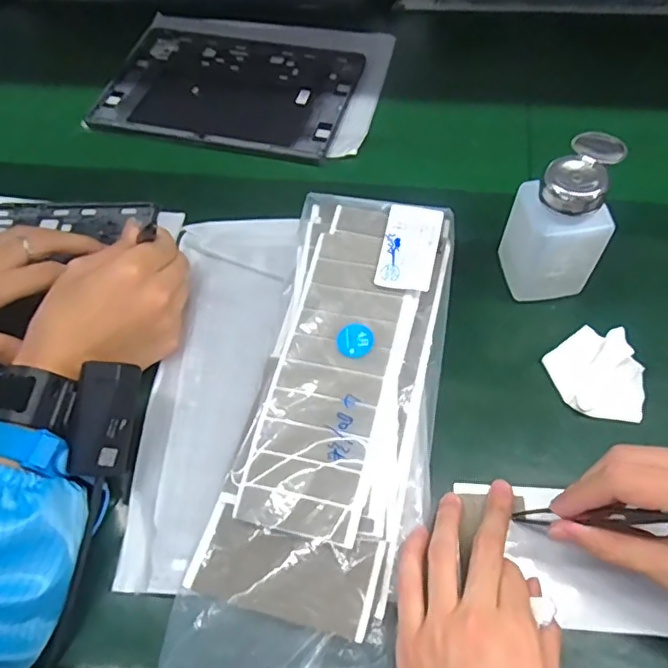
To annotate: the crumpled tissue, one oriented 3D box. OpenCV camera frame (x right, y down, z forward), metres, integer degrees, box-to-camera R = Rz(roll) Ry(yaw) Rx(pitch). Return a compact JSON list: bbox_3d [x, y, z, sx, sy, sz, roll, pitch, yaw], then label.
[{"bbox_3d":[0.188,0.028,0.394,0.064,0.007,0.070,-20,61,-9],"label":"crumpled tissue"}]

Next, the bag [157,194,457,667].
[{"bbox_3d":[-0.005,0.070,0.362,0.132,0.038,0.381,8,61,8],"label":"bag"}]

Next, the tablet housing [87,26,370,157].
[{"bbox_3d":[-0.110,-0.260,0.590,0.253,0.008,0.171,14,62,11],"label":"tablet housing"}]

